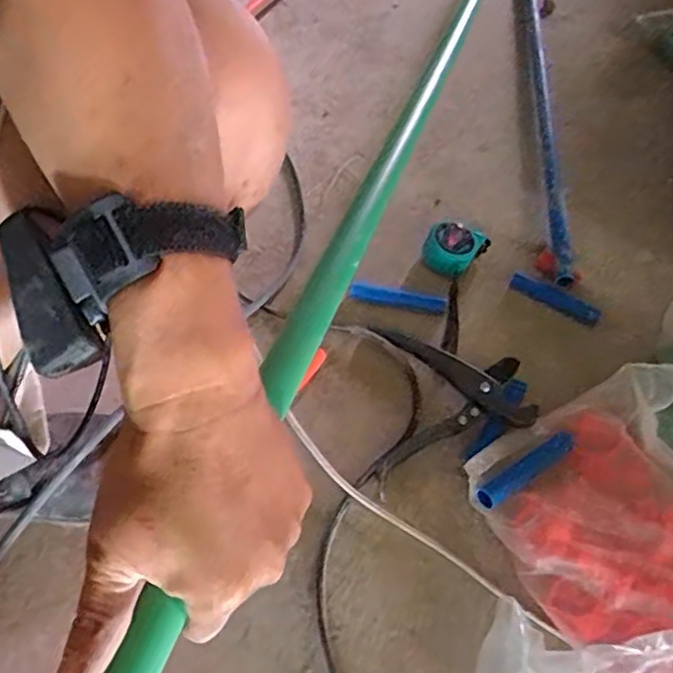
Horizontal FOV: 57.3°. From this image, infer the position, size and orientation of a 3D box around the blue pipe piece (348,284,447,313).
[{"bbox_3d":[0.068,-0.042,0.685,0.106,0.017,0.011,10,57,2],"label":"blue pipe piece"}]

